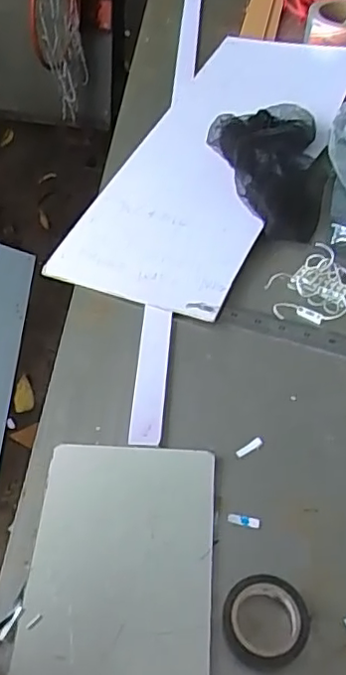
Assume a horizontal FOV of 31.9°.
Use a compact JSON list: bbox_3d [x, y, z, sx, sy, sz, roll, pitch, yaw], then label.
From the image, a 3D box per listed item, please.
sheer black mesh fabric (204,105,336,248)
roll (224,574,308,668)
[{"bbox_3d":[0.115,-0.211,0.732,0.153,0.048,0.207,9,53,7],"label":"sheer black mesh fabric"},{"bbox_3d":[0.066,0.200,0.430,0.058,0.020,0.055,0,52,0],"label":"roll"}]

